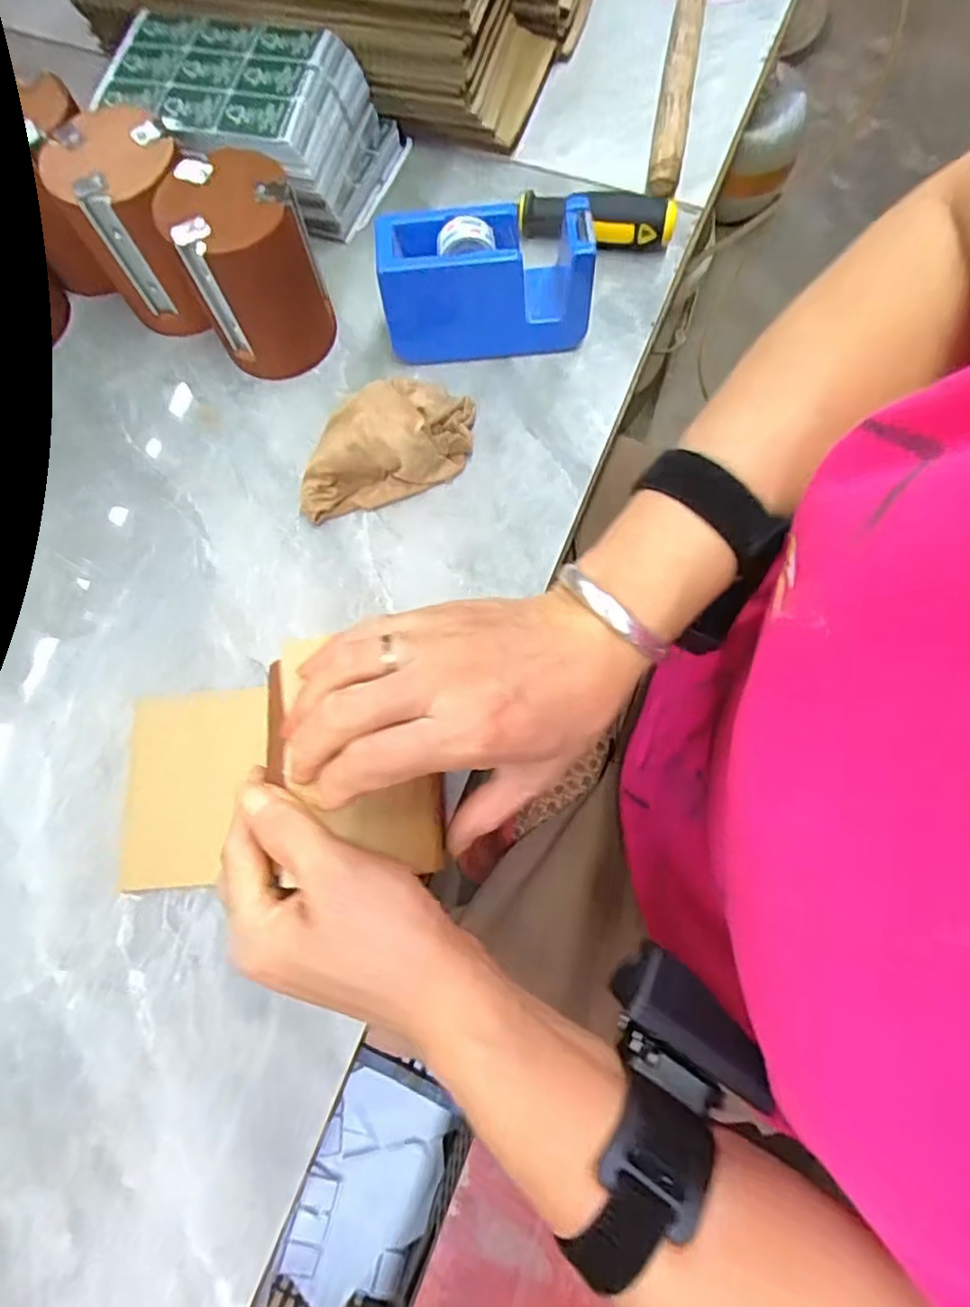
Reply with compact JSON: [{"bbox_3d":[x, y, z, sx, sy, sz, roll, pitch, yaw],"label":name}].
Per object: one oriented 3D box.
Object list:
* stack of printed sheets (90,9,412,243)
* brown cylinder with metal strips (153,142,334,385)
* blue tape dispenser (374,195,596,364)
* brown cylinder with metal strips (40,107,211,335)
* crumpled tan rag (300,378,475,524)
[{"bbox_3d":[-0.159,-0.366,0.451,0.169,0.077,0.110,10,74,4],"label":"stack of printed sheets"},{"bbox_3d":[-0.141,-0.234,0.400,0.075,0.101,0.074,-25,75,-6],"label":"brown cylinder with metal strips"},{"bbox_3d":[0.001,-0.231,0.407,0.128,0.078,0.048,-5,74,0],"label":"blue tape dispenser"},{"bbox_3d":[-0.215,-0.269,0.409,0.081,0.098,0.079,2,74,1],"label":"brown cylinder with metal strips"},{"bbox_3d":[-0.062,-0.130,0.394,0.120,0.052,0.054,-21,75,-5],"label":"crumpled tan rag"}]

